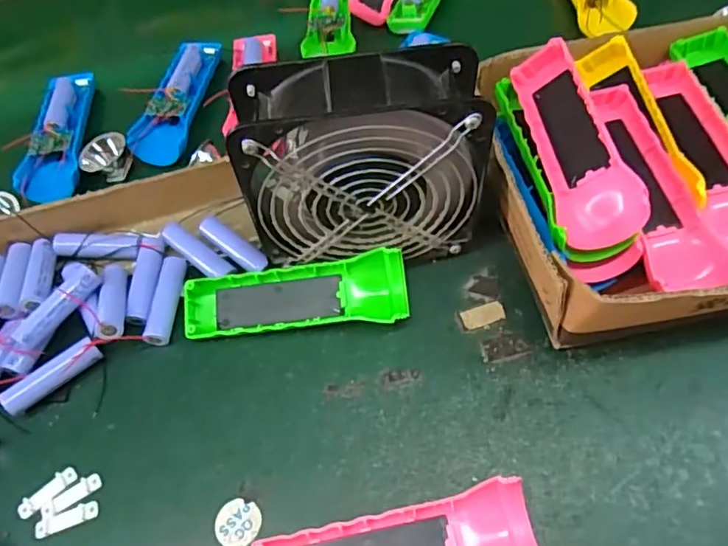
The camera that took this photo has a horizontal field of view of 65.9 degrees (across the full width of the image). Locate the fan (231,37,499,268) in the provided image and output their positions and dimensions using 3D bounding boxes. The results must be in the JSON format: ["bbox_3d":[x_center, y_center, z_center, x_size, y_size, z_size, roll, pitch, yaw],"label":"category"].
[{"bbox_3d":[0.000,-0.065,0.367,0.148,0.145,0.062,-8,59,1],"label":"fan"}]

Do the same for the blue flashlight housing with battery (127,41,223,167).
[{"bbox_3d":[-0.172,-0.164,0.525,0.043,0.028,0.147,5,59,9],"label":"blue flashlight housing with battery"}]

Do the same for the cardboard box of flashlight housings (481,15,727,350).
[{"bbox_3d":[0.293,-0.094,0.388,0.410,0.099,0.230,-11,59,-1],"label":"cardboard box of flashlight housings"}]

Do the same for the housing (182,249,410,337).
[{"bbox_3d":[-0.047,0.017,0.398,0.155,0.025,0.049,-4,61,2],"label":"housing"}]

